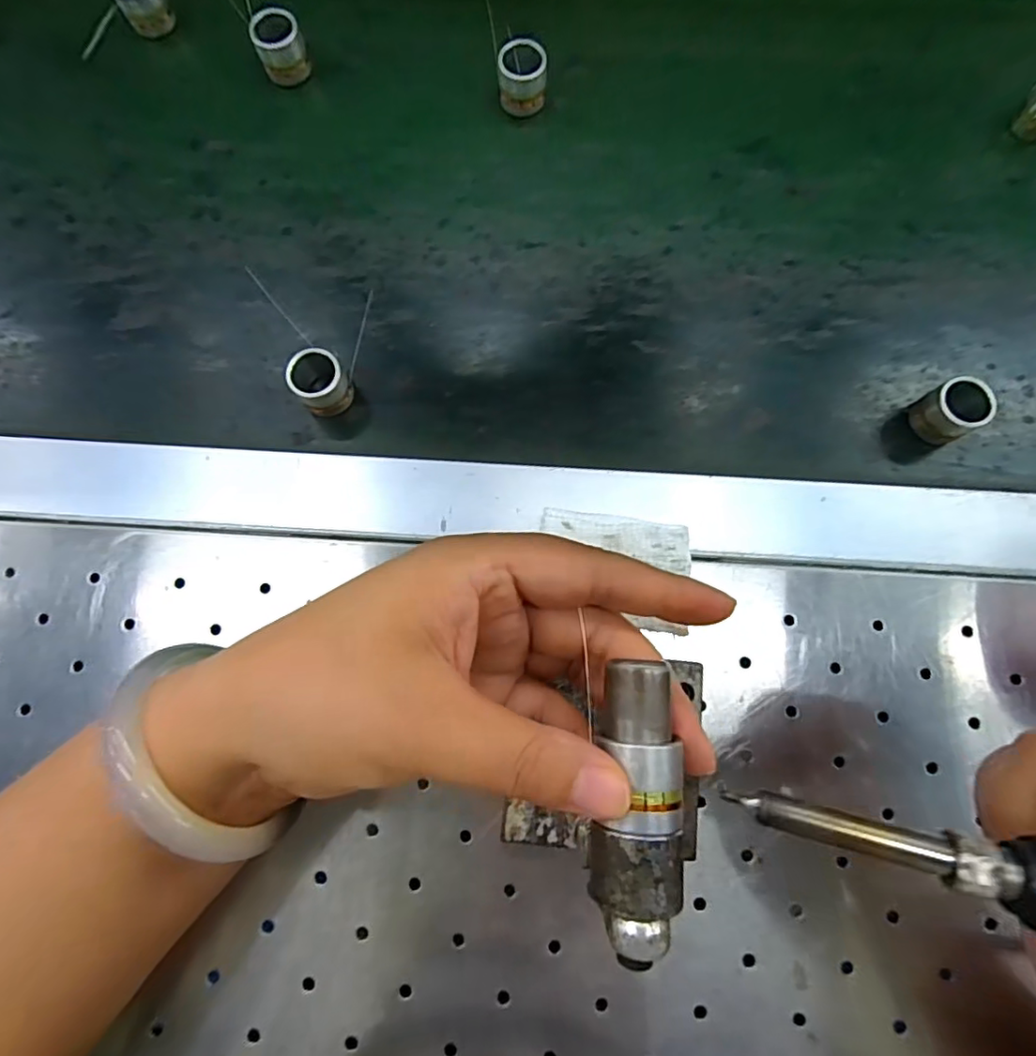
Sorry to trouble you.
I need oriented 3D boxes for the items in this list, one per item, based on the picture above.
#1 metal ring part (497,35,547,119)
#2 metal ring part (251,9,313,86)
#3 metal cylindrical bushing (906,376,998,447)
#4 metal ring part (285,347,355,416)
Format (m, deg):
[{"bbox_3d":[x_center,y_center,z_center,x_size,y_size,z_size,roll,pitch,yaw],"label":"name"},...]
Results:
[{"bbox_3d":[0.002,-0.239,0.303,0.025,0.027,0.022,-3,79,0],"label":"metal ring part"},{"bbox_3d":[-0.127,-0.259,0.311,0.024,0.027,0.019,-17,80,-2],"label":"metal ring part"},{"bbox_3d":[0.197,-0.053,0.263,0.022,0.025,0.024,0,79,1],"label":"metal cylindrical bushing"},{"bbox_3d":[-0.094,-0.070,0.275,0.024,0.026,0.024,0,79,1],"label":"metal ring part"}]

